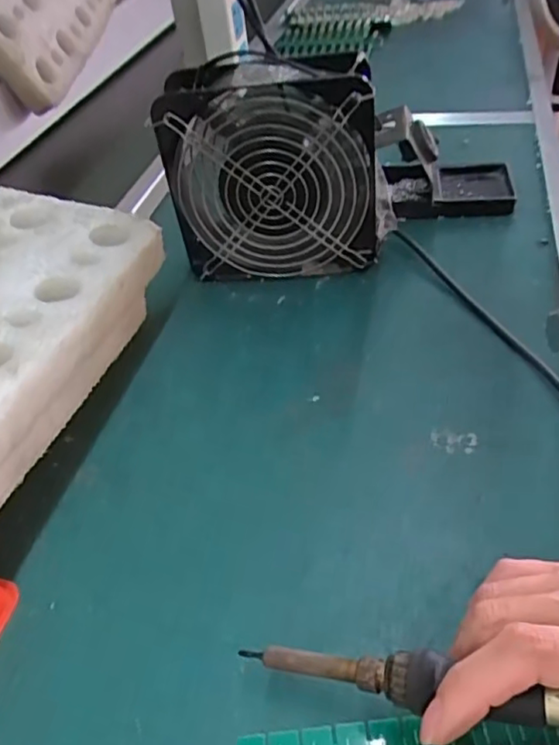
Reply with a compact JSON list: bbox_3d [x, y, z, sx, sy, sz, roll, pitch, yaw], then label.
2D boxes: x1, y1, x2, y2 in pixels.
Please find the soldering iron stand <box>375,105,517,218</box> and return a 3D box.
[{"bbox_3d":[0.153,-0.191,0.538,0.119,0.080,0.088,6,45,14],"label":"soldering iron stand"}]

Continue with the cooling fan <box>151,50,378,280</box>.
[{"bbox_3d":[-0.001,-0.149,0.457,0.157,0.160,0.061,1,44,10],"label":"cooling fan"}]

